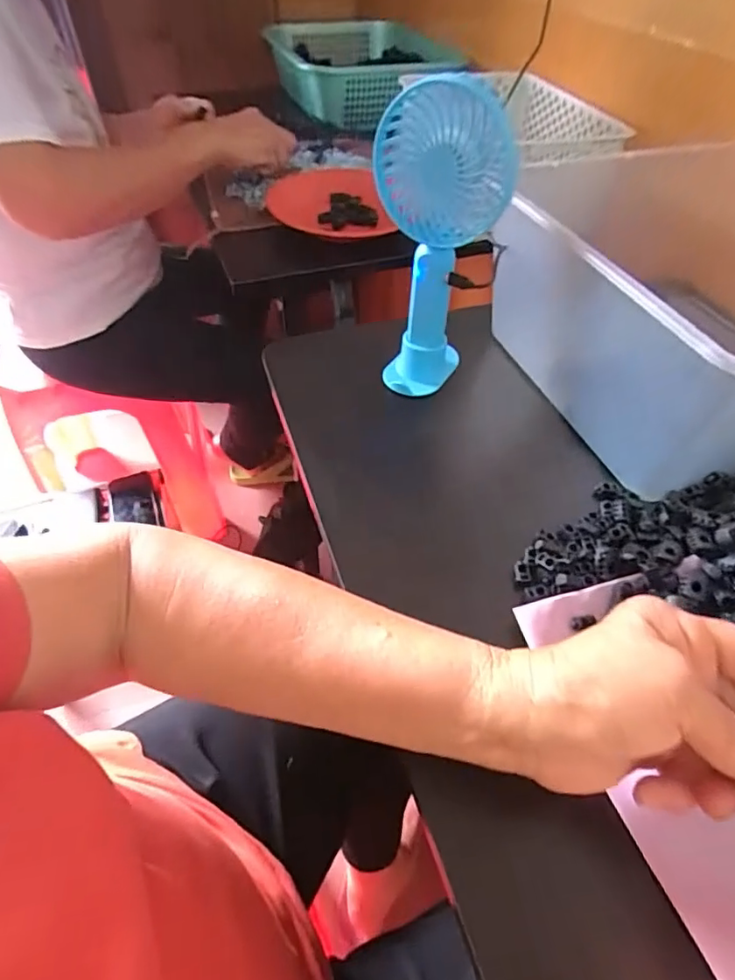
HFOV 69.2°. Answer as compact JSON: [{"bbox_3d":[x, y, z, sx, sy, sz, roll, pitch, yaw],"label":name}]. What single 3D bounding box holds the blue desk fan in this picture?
[{"bbox_3d":[0.053,-0.180,0.414,0.093,0.218,0.062,3,49,2],"label":"blue desk fan"}]

